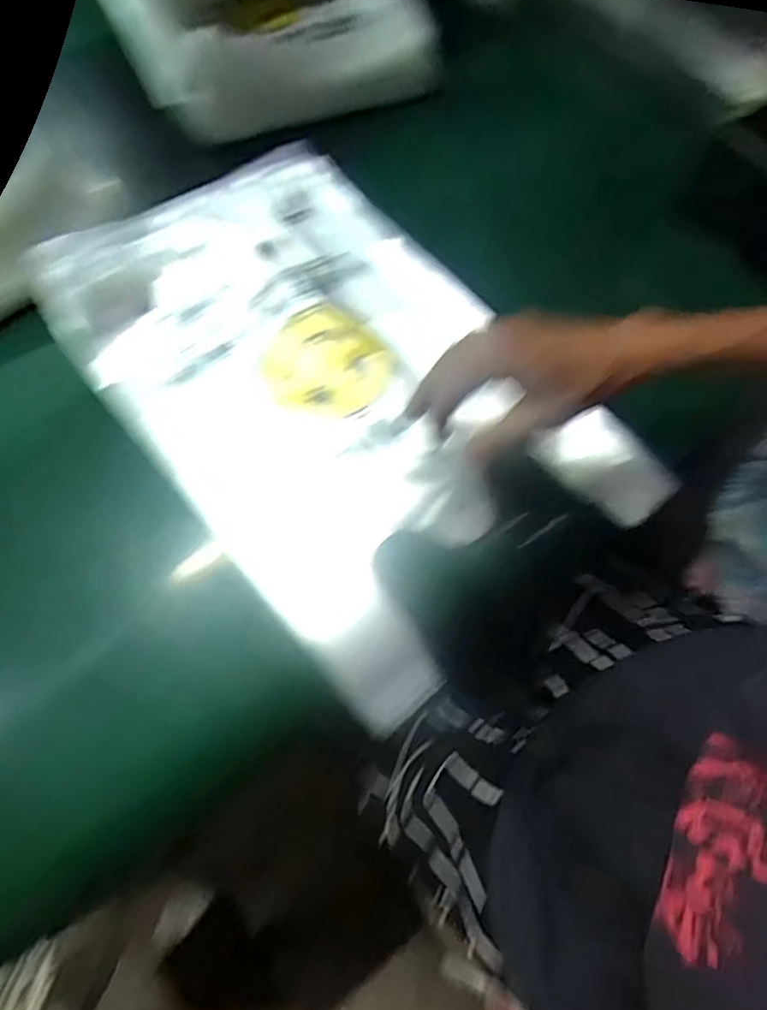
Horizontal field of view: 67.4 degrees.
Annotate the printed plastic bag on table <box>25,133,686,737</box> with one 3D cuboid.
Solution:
[{"bbox_3d":[-0.041,-0.107,0.490,0.299,0.052,0.464,-40,78,-10],"label":"printed plastic bag on table"}]

